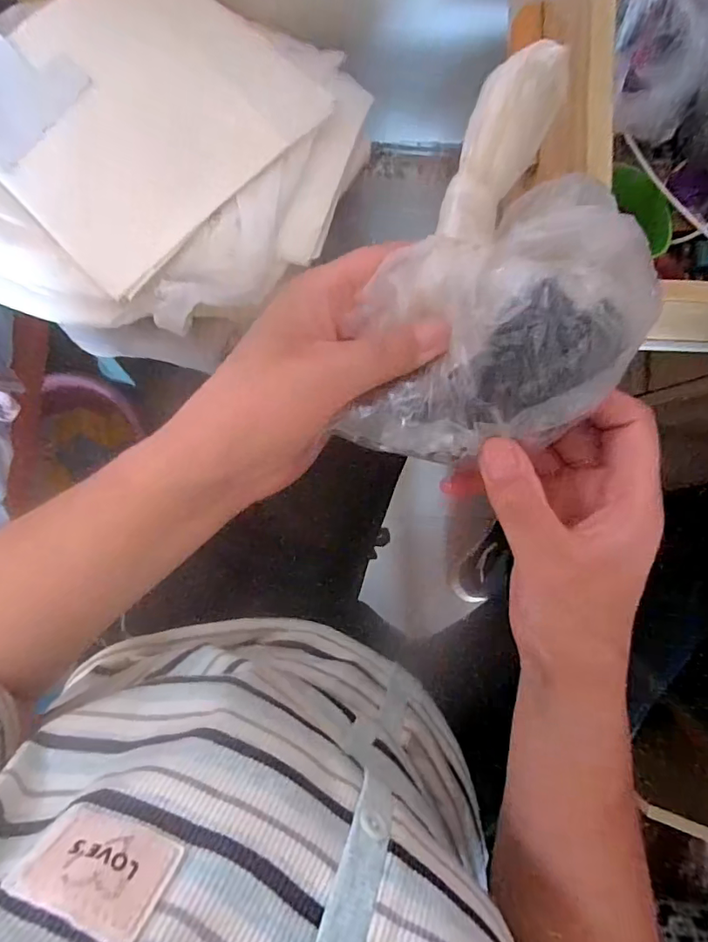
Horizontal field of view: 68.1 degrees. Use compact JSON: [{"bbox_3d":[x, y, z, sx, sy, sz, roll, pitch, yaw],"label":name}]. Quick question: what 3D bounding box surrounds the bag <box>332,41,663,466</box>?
[{"bbox_3d":[0.056,-0.061,0.193,0.092,0.042,0.137,33,87,0],"label":"bag"}]

